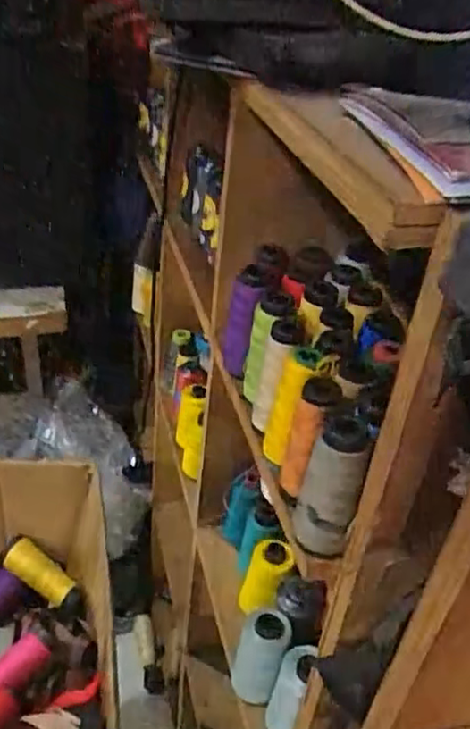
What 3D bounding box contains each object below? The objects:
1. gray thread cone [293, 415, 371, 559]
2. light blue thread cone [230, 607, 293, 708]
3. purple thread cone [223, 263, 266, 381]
[{"bbox_3d":[0.070,0.089,0.486,0.039,0.111,0.036,13,36,9],"label":"gray thread cone"},{"bbox_3d":[0.026,0.313,0.715,0.054,0.110,0.054,16,36,13],"label":"light blue thread cone"},{"bbox_3d":[0.007,-0.040,0.645,0.031,0.111,0.032,7,35,0],"label":"purple thread cone"}]

